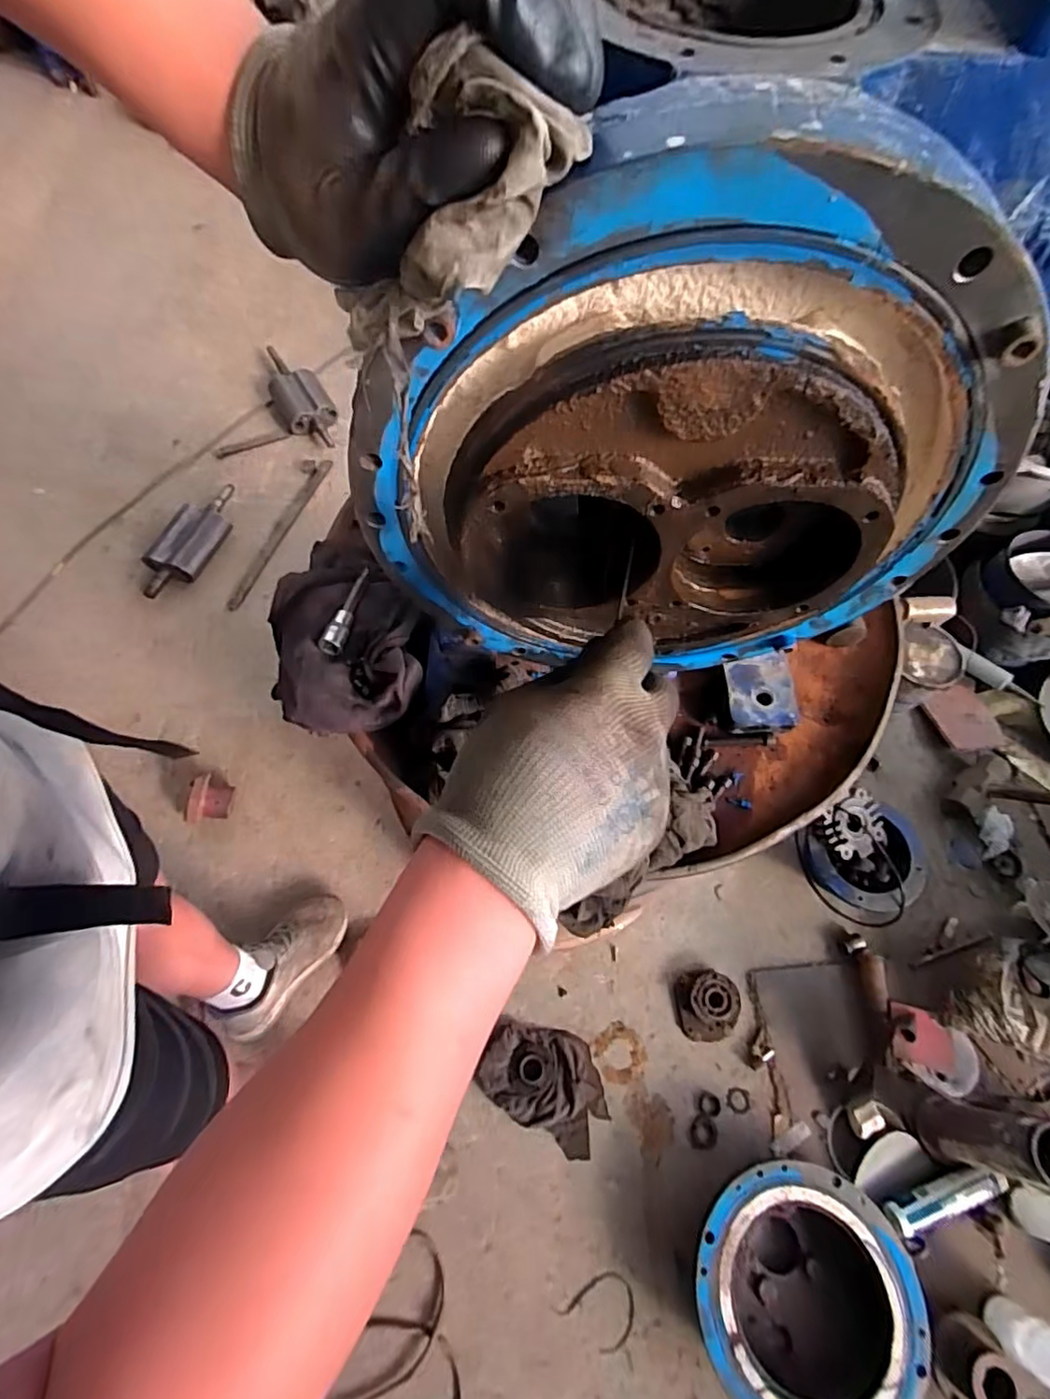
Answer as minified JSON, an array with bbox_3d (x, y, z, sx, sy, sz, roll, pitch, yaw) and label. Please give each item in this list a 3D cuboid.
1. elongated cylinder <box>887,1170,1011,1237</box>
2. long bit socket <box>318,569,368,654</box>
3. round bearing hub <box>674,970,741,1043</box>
[{"bbox_3d":[0.818,0.963,1.162,0.262,0.041,0.060,-13,67,-8],"label":"elongated cylinder"},{"bbox_3d":[-0.165,-0.084,0.563,0.021,0.015,0.103,8,51,1],"label":"long bit socket"},{"bbox_3d":[0.390,0.654,1.295,0.126,0.050,0.132,1,66,-2],"label":"round bearing hub"}]

